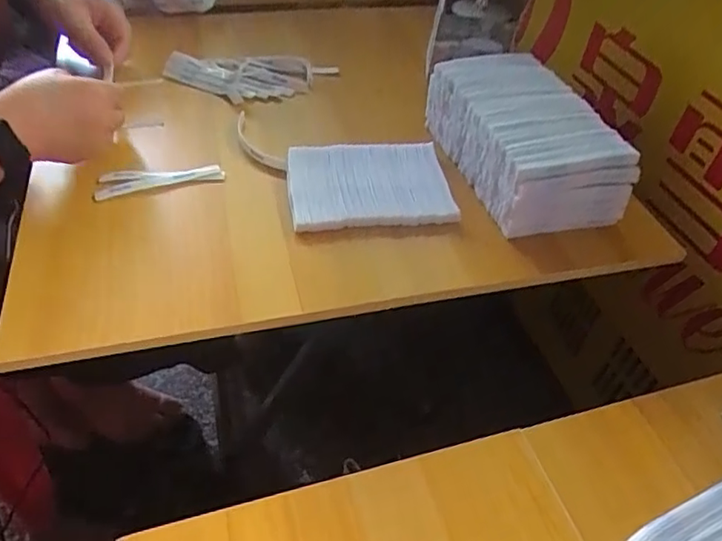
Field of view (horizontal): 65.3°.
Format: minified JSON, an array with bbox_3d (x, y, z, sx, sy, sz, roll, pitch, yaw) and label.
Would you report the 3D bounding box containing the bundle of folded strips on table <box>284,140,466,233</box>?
[{"bbox_3d":[0.009,-0.085,0.563,0.158,0.023,0.116,-5,47,-9],"label":"bundle of folded strips on table"}]

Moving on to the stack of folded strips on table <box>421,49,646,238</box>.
[{"bbox_3d":[0.164,-0.140,0.580,0.126,0.077,0.217,-10,48,-14],"label":"stack of folded strips on table"}]

